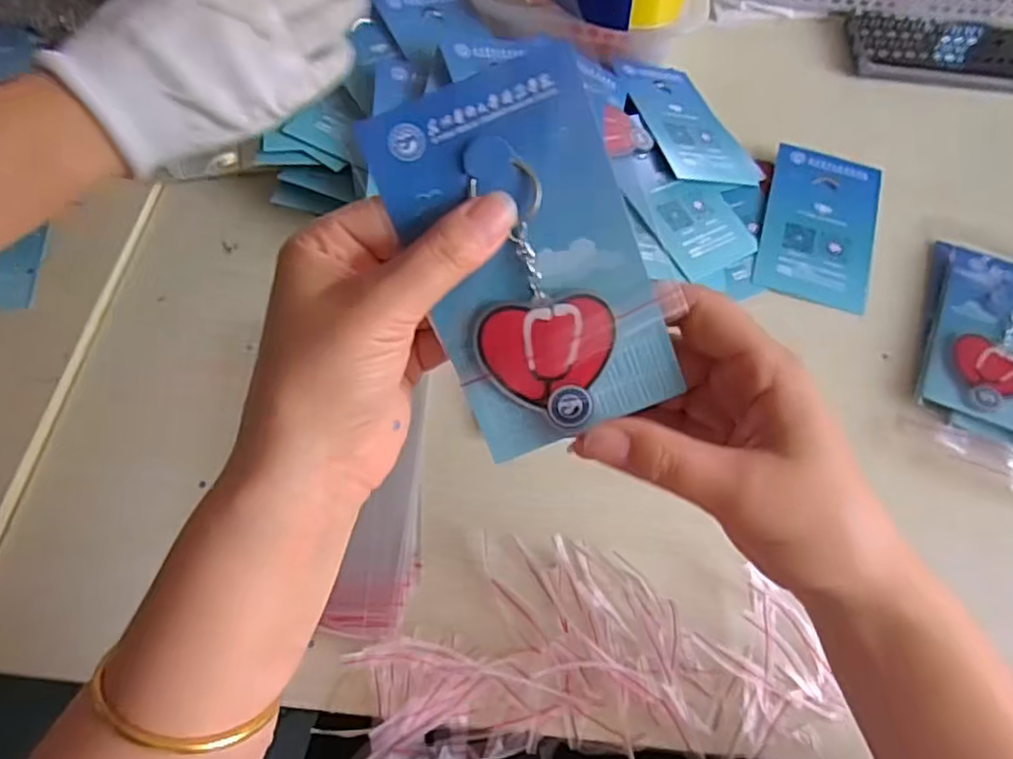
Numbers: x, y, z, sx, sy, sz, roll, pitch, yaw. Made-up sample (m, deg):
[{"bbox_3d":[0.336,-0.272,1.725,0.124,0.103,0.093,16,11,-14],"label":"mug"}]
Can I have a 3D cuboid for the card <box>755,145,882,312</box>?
[{"bbox_3d":[0.229,-0.113,0.503,0.079,0.005,0.131,18,68,3],"label":"card"}]

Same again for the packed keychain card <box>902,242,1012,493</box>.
[{"bbox_3d":[0.328,-0.013,0.449,0.104,0.016,0.182,22,63,9],"label":"packed keychain card"}]

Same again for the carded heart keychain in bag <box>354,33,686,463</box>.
[{"bbox_3d":[0.009,-0.042,0.251,0.080,0.006,0.133,-21,105,2],"label":"carded heart keychain in bag"}]

